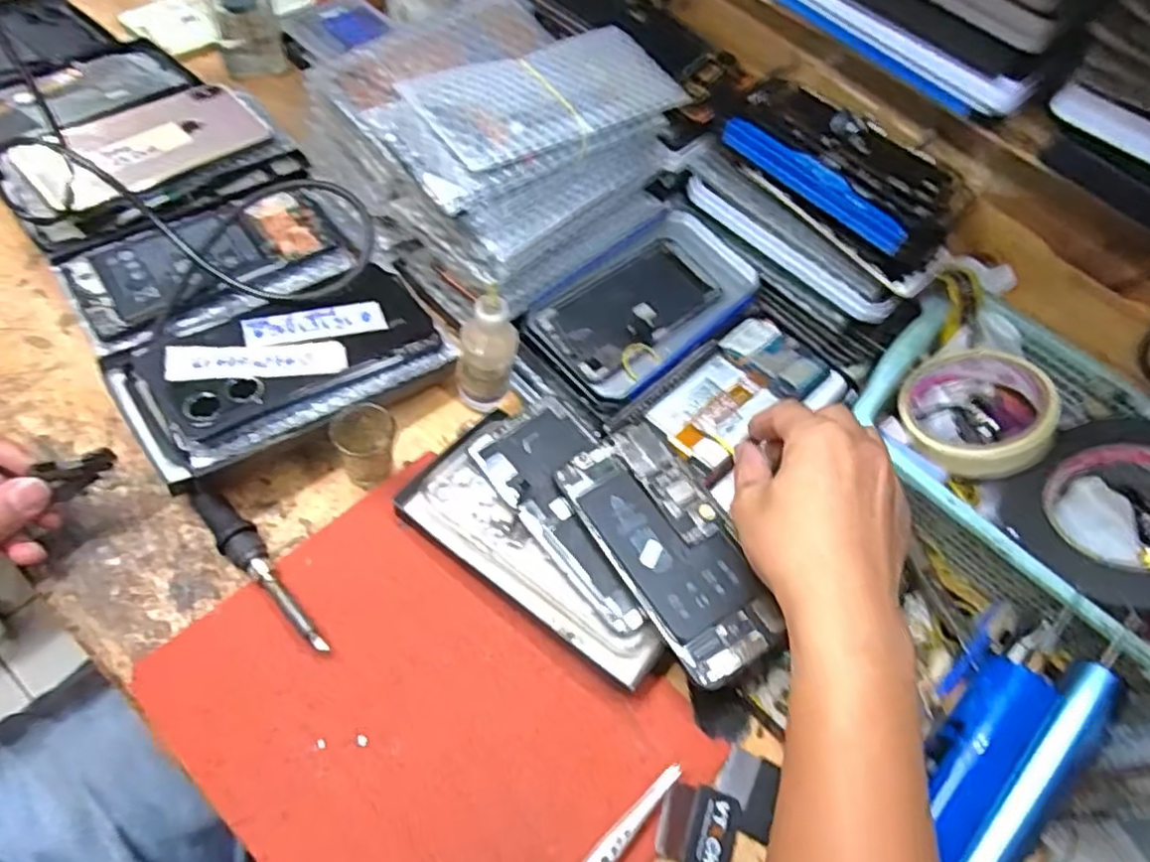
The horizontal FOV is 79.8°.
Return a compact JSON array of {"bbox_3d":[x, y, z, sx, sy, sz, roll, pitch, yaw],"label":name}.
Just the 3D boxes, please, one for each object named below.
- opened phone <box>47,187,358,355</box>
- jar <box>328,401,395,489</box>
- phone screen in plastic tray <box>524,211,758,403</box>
[{"bbox_3d":[-0.248,-0.114,0.468,0.170,0.016,0.087,-29,76,-22],"label":"opened phone"},{"bbox_3d":[-0.128,0.008,0.426,0.037,0.037,0.036,-25,66,-23],"label":"jar"},{"bbox_3d":[0.055,-0.097,0.507,0.098,0.019,0.175,43,61,16],"label":"phone screen in plastic tray"}]

